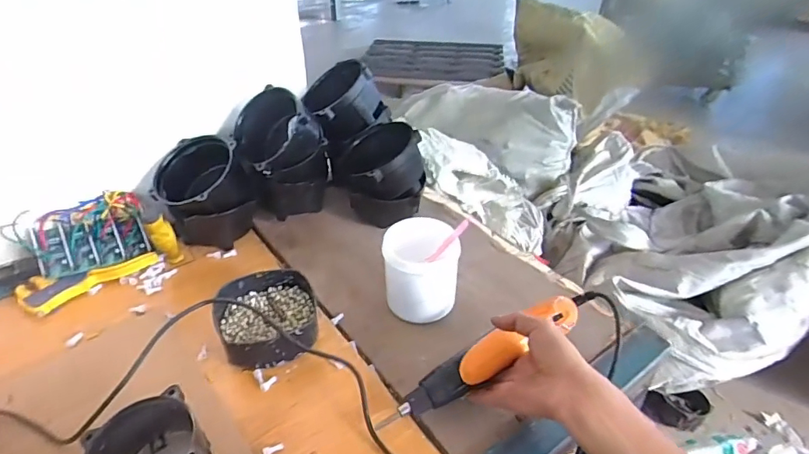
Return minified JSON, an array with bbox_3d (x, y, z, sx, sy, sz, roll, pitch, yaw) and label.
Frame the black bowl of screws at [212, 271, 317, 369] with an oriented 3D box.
[{"bbox_3d":[-0.170,0.116,0.612,0.118,0.051,0.125,0,37,0],"label":"black bowl of screws"}]

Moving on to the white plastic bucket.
[{"bbox_3d":[0.021,0.064,0.624,0.092,0.116,0.087,0,37,0],"label":"white plastic bucket"}]

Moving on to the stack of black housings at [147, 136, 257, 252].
[{"bbox_3d":[-0.300,-0.046,0.747,0.132,0.145,0.122,-14,39,-18],"label":"stack of black housings"}]

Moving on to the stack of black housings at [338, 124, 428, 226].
[{"bbox_3d":[-0.035,-0.078,0.798,0.115,0.145,0.123,-15,39,-19],"label":"stack of black housings"}]

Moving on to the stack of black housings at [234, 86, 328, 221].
[{"bbox_3d":[-0.189,-0.103,0.781,0.126,0.196,0.116,-16,38,-24],"label":"stack of black housings"}]

